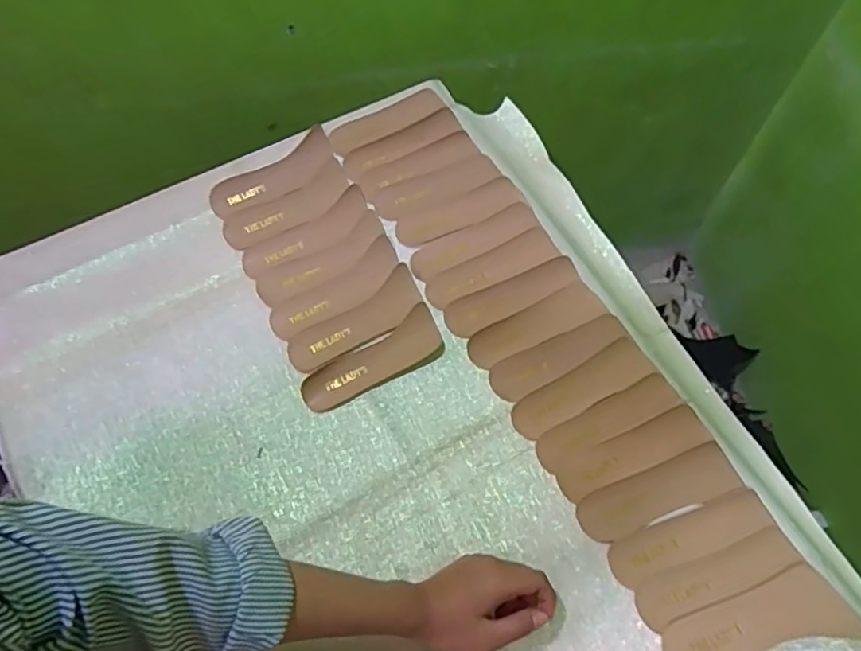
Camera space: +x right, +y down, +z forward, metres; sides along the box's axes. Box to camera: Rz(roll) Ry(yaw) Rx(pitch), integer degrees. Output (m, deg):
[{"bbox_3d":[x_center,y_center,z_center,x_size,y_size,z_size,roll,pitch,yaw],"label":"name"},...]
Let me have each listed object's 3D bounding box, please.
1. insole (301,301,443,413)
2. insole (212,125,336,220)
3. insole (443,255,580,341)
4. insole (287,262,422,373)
[{"bbox_3d":[-0.058,0.036,0.631,0.151,0.009,0.050,-30,68,-11],"label":"insole"},{"bbox_3d":[-0.182,-0.175,0.732,0.157,0.008,0.057,-36,76,-14],"label":"insole"},{"bbox_3d":[0.085,-0.031,0.659,0.145,0.005,0.041,-25,71,-3],"label":"insole"},{"bbox_3d":[-0.077,-0.003,0.651,0.151,0.007,0.052,-34,69,-12],"label":"insole"}]

